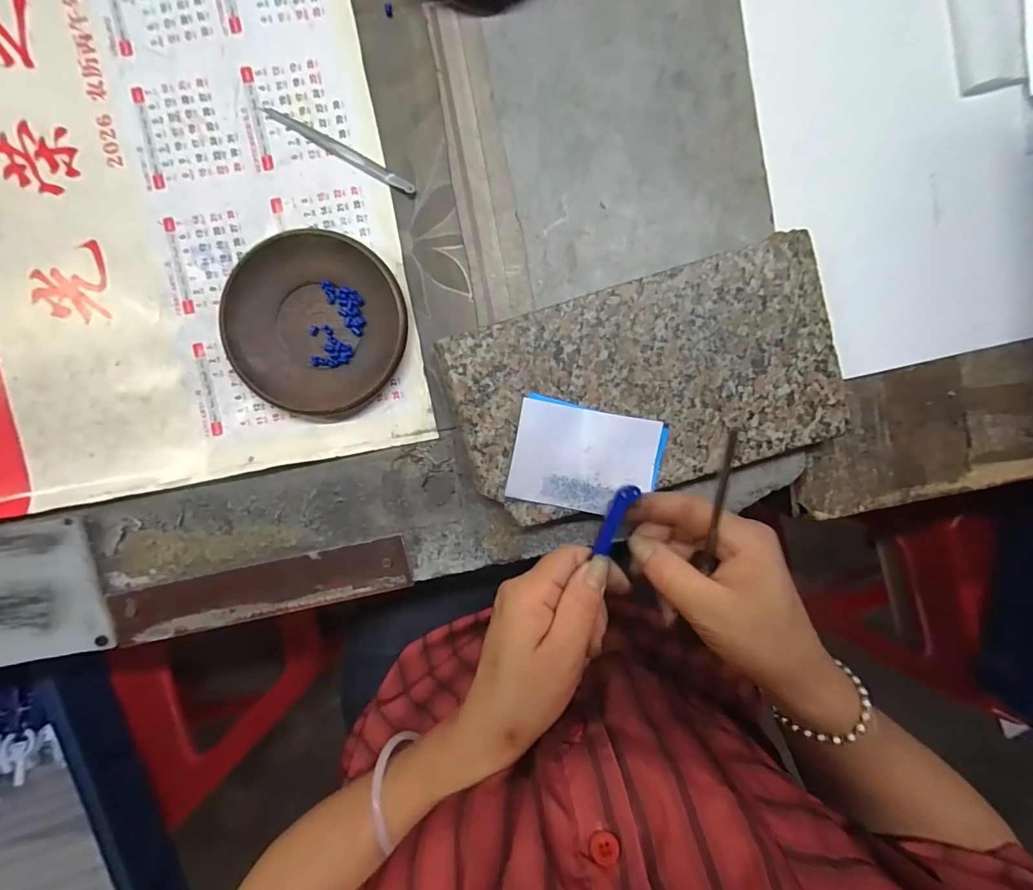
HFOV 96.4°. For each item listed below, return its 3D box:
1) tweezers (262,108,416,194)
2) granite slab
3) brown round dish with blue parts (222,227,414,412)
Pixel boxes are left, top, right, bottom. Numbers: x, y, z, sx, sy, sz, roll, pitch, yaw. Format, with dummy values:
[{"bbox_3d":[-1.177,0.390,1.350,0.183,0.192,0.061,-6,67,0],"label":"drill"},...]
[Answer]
[{"bbox_3d":[-0.114,-0.191,0.299,0.105,0.006,0.008,29,93,-4],"label":"tweezers"},{"bbox_3d":[0.083,-0.038,0.307,0.240,0.027,0.131,-18,95,0],"label":"granite slab"},{"bbox_3d":[-0.129,-0.078,0.301,0.112,0.018,0.110,0,95,-2],"label":"brown round dish with blue parts"}]

